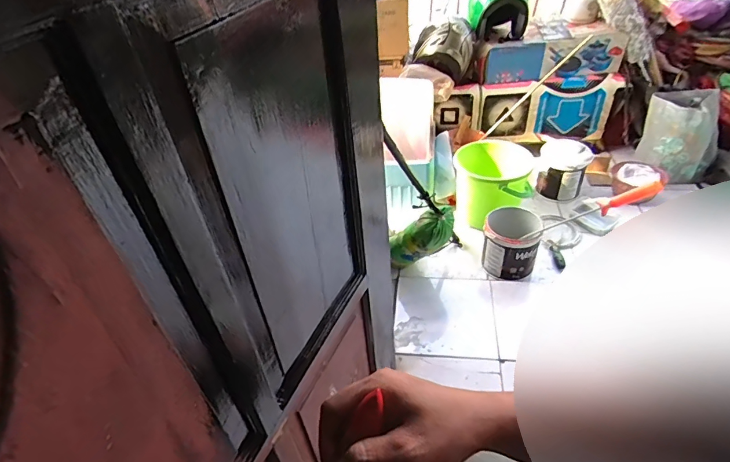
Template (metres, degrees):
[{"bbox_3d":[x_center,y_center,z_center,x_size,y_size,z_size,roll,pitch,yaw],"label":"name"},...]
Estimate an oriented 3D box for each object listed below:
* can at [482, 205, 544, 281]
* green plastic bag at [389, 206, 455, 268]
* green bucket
[{"bbox_3d":[0.467,0.042,1.405,0.171,0.172,0.176,14,45,21],"label":"can"},{"bbox_3d":[0.159,0.031,1.301,0.106,0.300,0.068,39,48,-6],"label":"green plastic bag"},{"bbox_3d":[0.460,-0.170,1.573,0.265,0.216,0.264,-3,41,3],"label":"green bucket"}]

